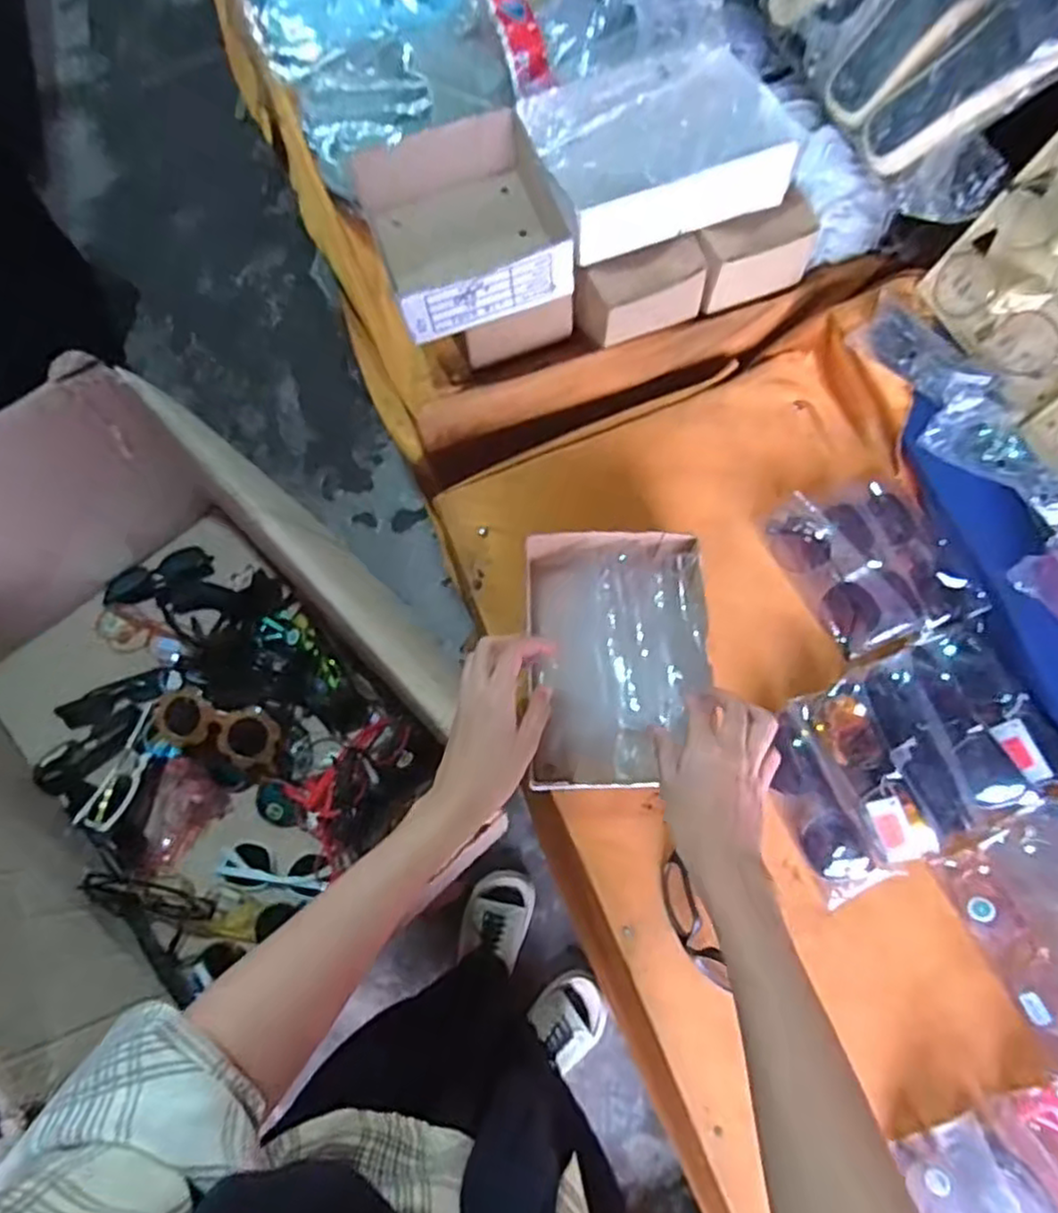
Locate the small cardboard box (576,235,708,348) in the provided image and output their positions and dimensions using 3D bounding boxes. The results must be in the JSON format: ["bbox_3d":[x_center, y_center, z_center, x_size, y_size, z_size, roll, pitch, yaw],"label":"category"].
[{"bbox_3d":[0.106,-0.297,0.668,0.119,0.060,0.044,-19,72,-6],"label":"small cardboard box"}]

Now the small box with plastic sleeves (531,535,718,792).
[{"bbox_3d":[0.073,0.041,0.581,0.140,0.053,0.207,-2,71,0],"label":"small box with plastic sleeves"}]

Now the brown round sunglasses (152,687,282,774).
[{"bbox_3d":[-0.321,0.126,0.726,0.138,0.047,0.057,15,72,6],"label":"brown round sunglasses"}]

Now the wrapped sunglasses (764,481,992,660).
[{"bbox_3d":[0.306,-0.042,0.631,0.129,0.043,0.162,-26,72,-8],"label":"wrapped sunglasses"}]

